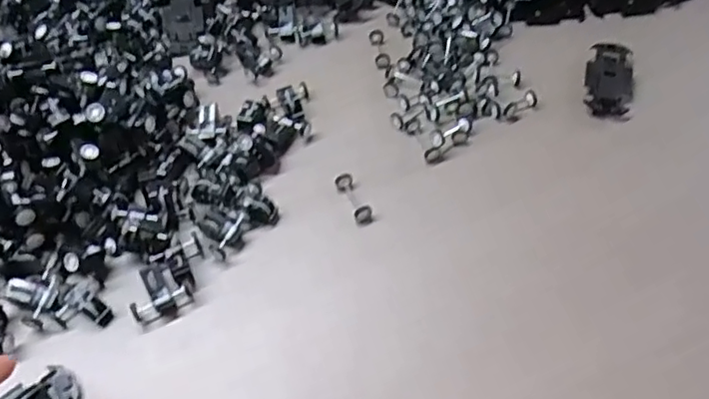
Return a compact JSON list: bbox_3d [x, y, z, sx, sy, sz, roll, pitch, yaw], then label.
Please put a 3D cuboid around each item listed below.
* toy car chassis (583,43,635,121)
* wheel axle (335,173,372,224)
[{"bbox_3d":[0.171,-0.081,0.401,0.031,0.008,0.064,11,56,9],"label":"toy car chassis"},{"bbox_3d":[0.000,-0.001,0.355,0.011,0.008,0.034,-23,57,-14],"label":"wheel axle"}]

